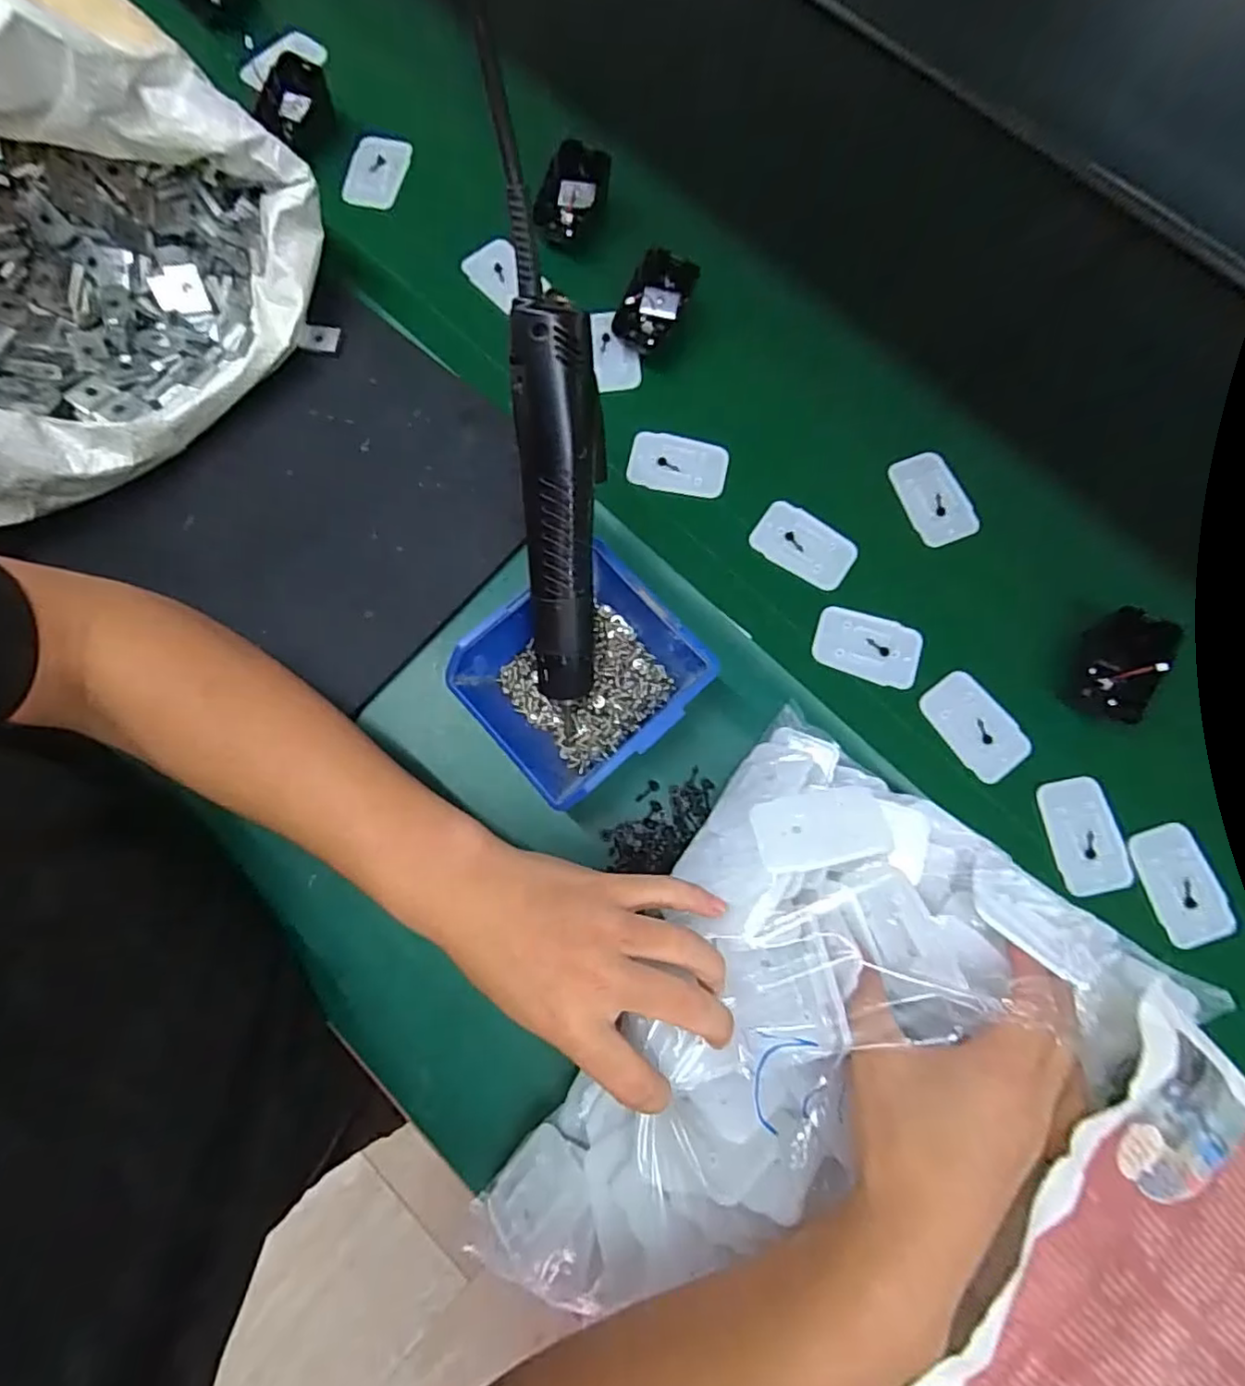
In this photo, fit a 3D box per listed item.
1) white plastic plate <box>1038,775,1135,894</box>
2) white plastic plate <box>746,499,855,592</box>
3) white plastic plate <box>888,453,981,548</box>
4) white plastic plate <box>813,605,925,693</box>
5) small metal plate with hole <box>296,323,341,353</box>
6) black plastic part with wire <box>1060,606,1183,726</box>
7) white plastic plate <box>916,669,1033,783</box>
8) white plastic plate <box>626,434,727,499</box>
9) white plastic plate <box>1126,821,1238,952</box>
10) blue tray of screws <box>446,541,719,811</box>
[{"bbox_3d":[0.293,0.090,0.391,0.045,0.004,0.070,-10,78,-4],"label":"white plastic plate"},{"bbox_3d":[0.129,-0.105,0.436,0.071,0.004,0.044,34,79,5],"label":"white plastic plate"},{"bbox_3d":[0.225,-0.140,0.447,0.047,0.004,0.070,-22,79,-6],"label":"white plastic plate"},{"bbox_3d":[0.166,-0.031,0.417,0.071,0.004,0.045,18,78,2],"label":"white plastic plate"},{"bbox_3d":[-0.223,-0.260,0.453,0.028,0.018,0.004,-3,39,-24],"label":"small metal plate with hole"},{"bbox_3d":[0.322,-0.017,0.397,0.039,0.039,0.059,23,78,3],"label":"black plastic part with wire"},{"bbox_3d":[0.232,0.021,0.406,0.044,0.004,0.070,-34,81,-9],"label":"white plastic plate"},{"bbox_3d":[0.041,-0.167,0.451,0.070,0.004,0.045,11,78,0],"label":"white plastic plate"},{"bbox_3d":[0.348,0.119,0.382,0.046,0.004,0.069,-11,78,-4],"label":"white plastic plate"},{"bbox_3d":[-0.025,-0.008,0.375,0.125,0.062,0.118,-41,82,-10],"label":"blue tray of screws"}]

